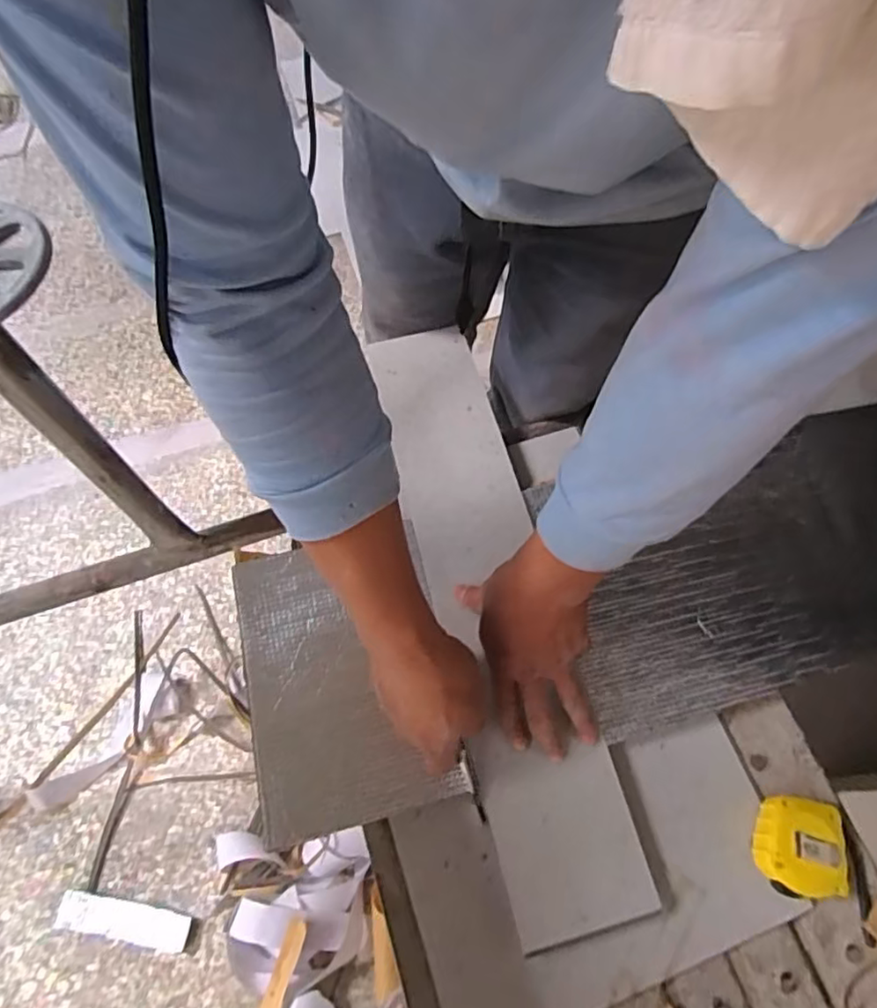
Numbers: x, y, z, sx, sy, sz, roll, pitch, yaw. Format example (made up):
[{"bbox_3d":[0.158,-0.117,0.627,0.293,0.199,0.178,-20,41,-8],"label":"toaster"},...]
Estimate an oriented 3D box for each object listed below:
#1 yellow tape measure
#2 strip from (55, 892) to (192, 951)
[{"bbox_3d":[0.296,0.281,0.502,0.065,0.040,0.074,13,67,7],"label":"yellow tape measure"},{"bbox_3d":[-0.470,0.624,0.910,0.192,0.014,0.051,12,70,-1],"label":"strip"}]

